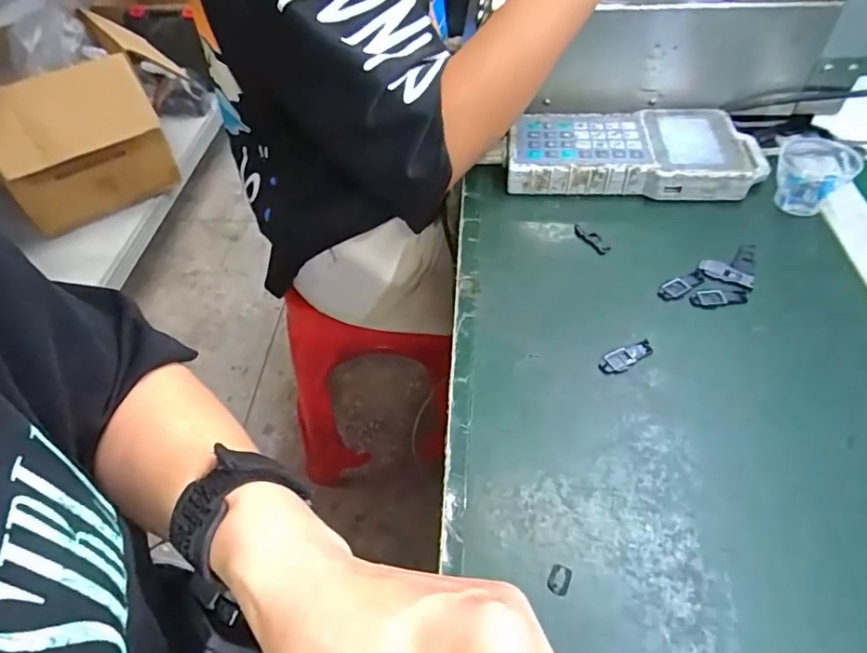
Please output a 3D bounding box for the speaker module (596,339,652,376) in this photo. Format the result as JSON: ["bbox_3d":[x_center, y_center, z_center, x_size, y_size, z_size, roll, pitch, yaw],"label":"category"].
[{"bbox_3d":[0.130,0.021,0.371,0.040,0.005,0.016,-23,51,-16],"label":"speaker module"}]

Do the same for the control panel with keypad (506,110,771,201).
[{"bbox_3d":[0.186,-0.160,0.510,0.229,0.037,0.105,4,49,7],"label":"control panel with keypad"}]

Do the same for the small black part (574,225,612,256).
[{"bbox_3d":[0.131,-0.074,0.455,0.015,0.004,0.039,-27,52,-19],"label":"small black part"}]

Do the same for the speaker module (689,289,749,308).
[{"bbox_3d":[0.212,-0.022,0.406,0.041,0.004,0.014,-2,48,1],"label":"speaker module"}]

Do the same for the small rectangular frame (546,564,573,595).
[{"bbox_3d":[0.066,0.132,0.286,0.011,0.004,0.014,18,52,18],"label":"small rectangular frame"}]

